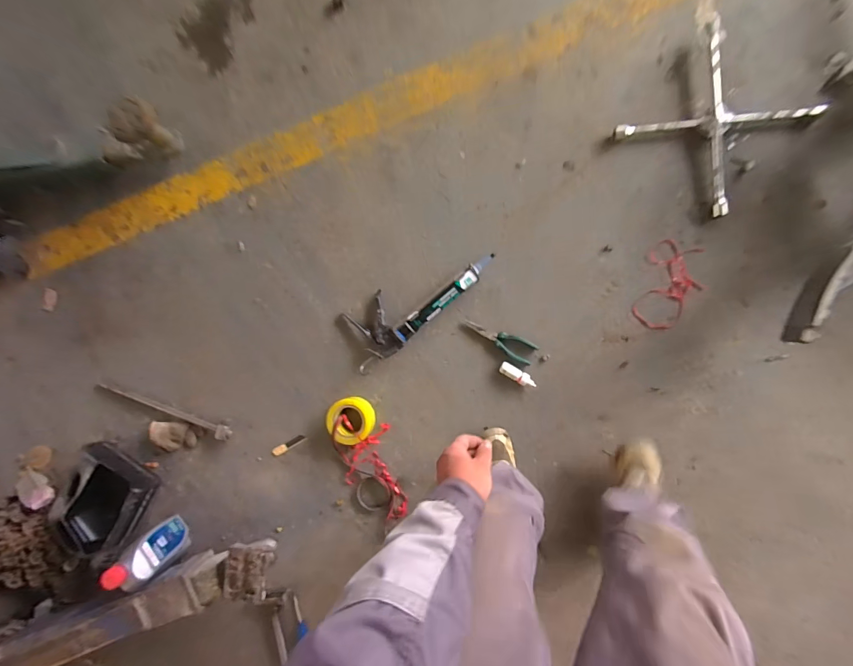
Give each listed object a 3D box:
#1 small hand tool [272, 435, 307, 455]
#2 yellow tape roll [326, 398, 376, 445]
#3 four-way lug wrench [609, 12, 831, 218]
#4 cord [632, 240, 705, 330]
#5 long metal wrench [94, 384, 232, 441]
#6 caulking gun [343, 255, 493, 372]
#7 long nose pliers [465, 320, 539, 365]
[{"bbox_3d":[-0.371,0.304,1.056,0.098,0.019,0.024,-28,85,8],"label":"small hand tool"},{"bbox_3d":[-0.191,0.226,1.011,0.111,0.057,0.115,0,90,9],"label":"yellow tape roll"},{"bbox_3d":[0.668,-0.492,0.899,0.314,0.032,0.312,42,96,7],"label":"four-way lug wrench"},{"bbox_3d":[0.579,-0.111,0.931,0.122,0.012,0.208,16,92,9],"label":"cord"},{"bbox_3d":[-0.728,0.216,1.079,0.430,0.028,0.038,16,92,9],"label":"long metal wrench"},{"bbox_3d":[-0.025,-0.084,0.987,0.422,0.058,0.153,-35,84,7],"label":"caulking gun"},{"bbox_3d":[0.184,0.014,0.981,0.187,0.011,0.055,30,94,8],"label":"long nose pliers"}]

